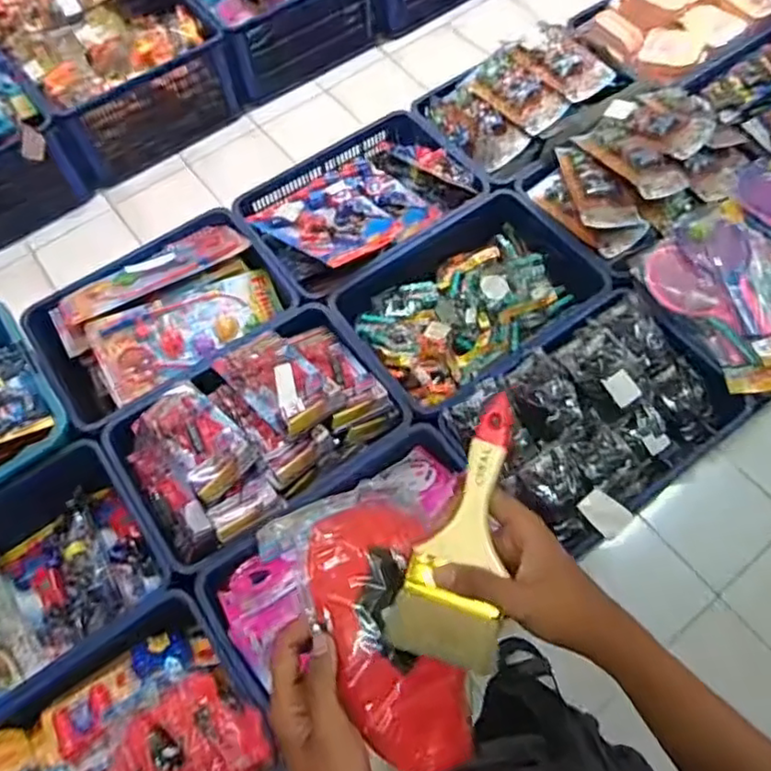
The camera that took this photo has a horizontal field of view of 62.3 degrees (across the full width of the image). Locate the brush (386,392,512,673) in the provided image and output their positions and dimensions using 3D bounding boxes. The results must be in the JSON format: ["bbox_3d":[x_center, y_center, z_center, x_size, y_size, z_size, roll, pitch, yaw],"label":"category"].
[{"bbox_3d":[0.061,0.104,0.461,0.072,0.023,0.189,16,81,11],"label":"brush"}]

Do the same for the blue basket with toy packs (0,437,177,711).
[{"bbox_3d":[-0.799,0.450,1.388,0.618,0.220,0.455,-37,67,-14],"label":"blue basket with toy packs"}]

